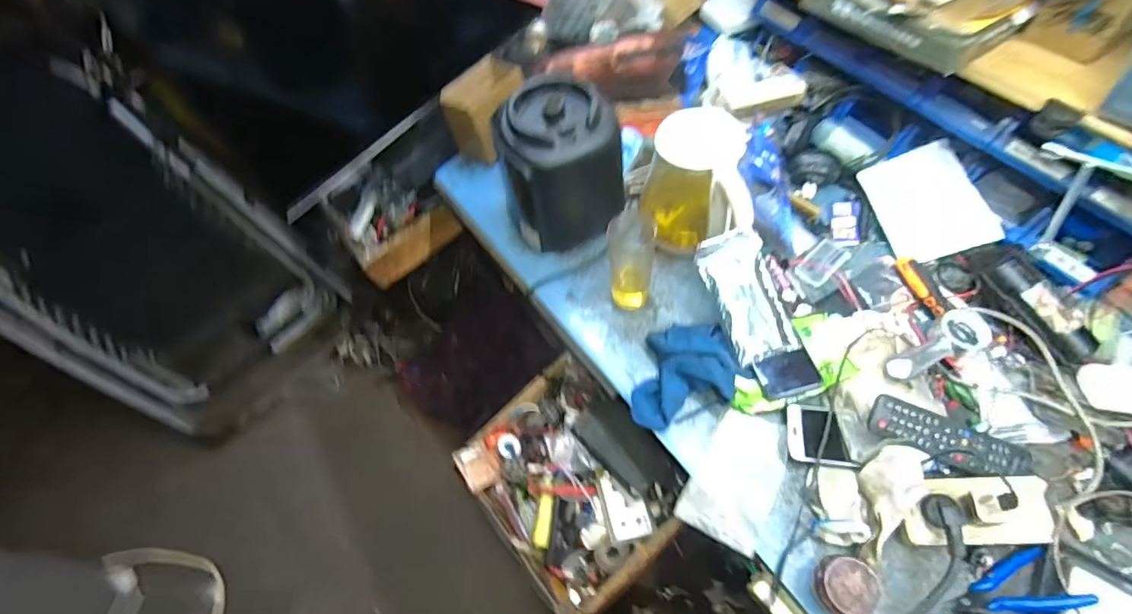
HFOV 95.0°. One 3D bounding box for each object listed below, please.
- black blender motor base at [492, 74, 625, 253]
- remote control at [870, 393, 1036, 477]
[{"bbox_3d":[-0.010,-0.221,0.816,0.167,0.210,0.138,-25,60,-10],"label":"black blender motor base"},{"bbox_3d":[0.460,0.161,0.623,0.197,0.022,0.051,20,78,0],"label":"remote control"}]

